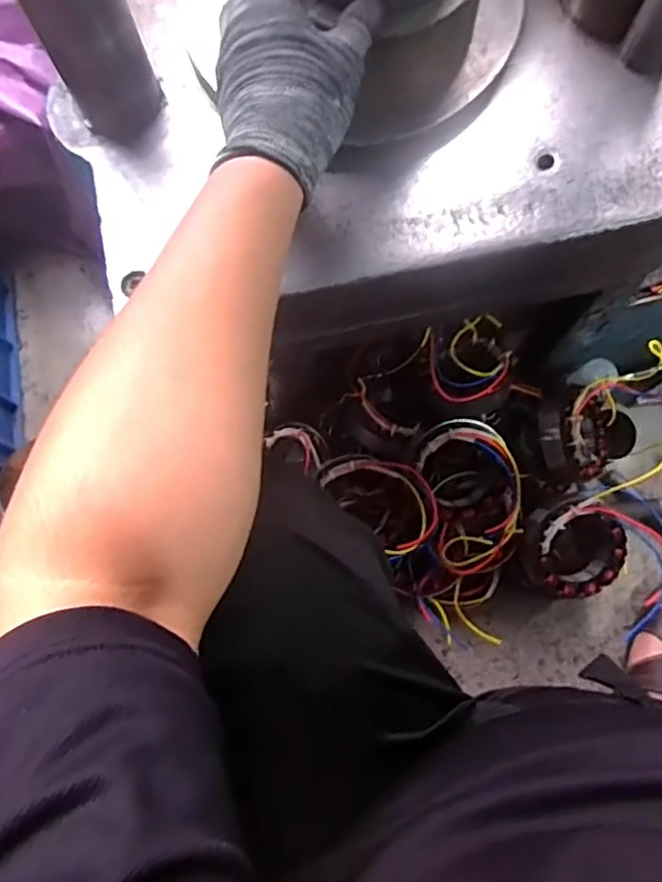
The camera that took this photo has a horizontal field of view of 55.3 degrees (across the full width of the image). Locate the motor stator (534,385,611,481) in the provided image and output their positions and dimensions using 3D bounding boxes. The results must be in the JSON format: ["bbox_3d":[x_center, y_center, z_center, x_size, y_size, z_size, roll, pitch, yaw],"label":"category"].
[{"bbox_3d":[0.285,-0.008,0.748,0.062,0.115,0.107,0,89,36],"label":"motor stator"}]

